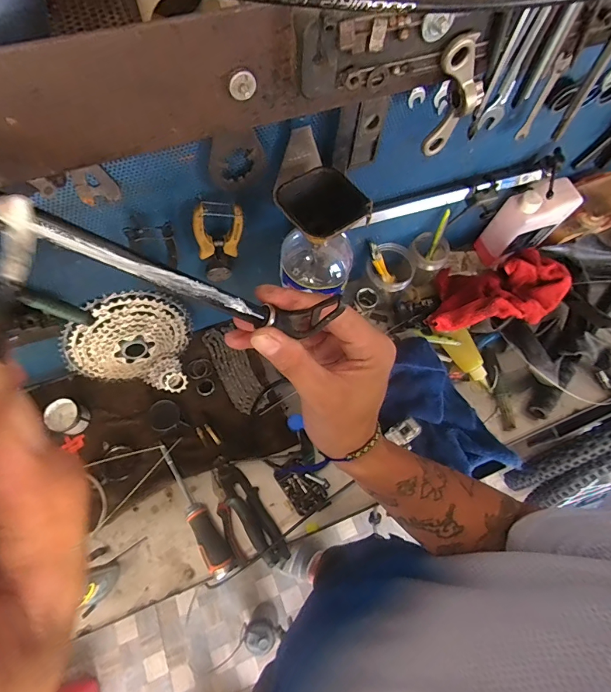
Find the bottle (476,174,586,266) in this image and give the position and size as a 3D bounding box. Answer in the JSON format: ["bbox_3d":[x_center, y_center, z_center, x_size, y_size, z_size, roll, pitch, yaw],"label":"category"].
[{"bbox_3d":[0.454,-0.252,0.794,0.132,0.173,0.066,-19,68,-10],"label":"bottle"}]

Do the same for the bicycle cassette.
[{"bbox_3d":[-0.288,-0.005,0.643,0.189,0.189,0.032,-2,36,-34],"label":"bicycle cassette"}]

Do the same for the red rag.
[{"bbox_3d":[0.368,-0.115,0.756,0.281,0.072,0.163,-5,66,-4],"label":"red rag"}]

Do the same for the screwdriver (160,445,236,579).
[{"bbox_3d":[-0.178,0.255,0.625,0.038,0.044,0.224,-28,70,-14],"label":"screwdriver"}]

